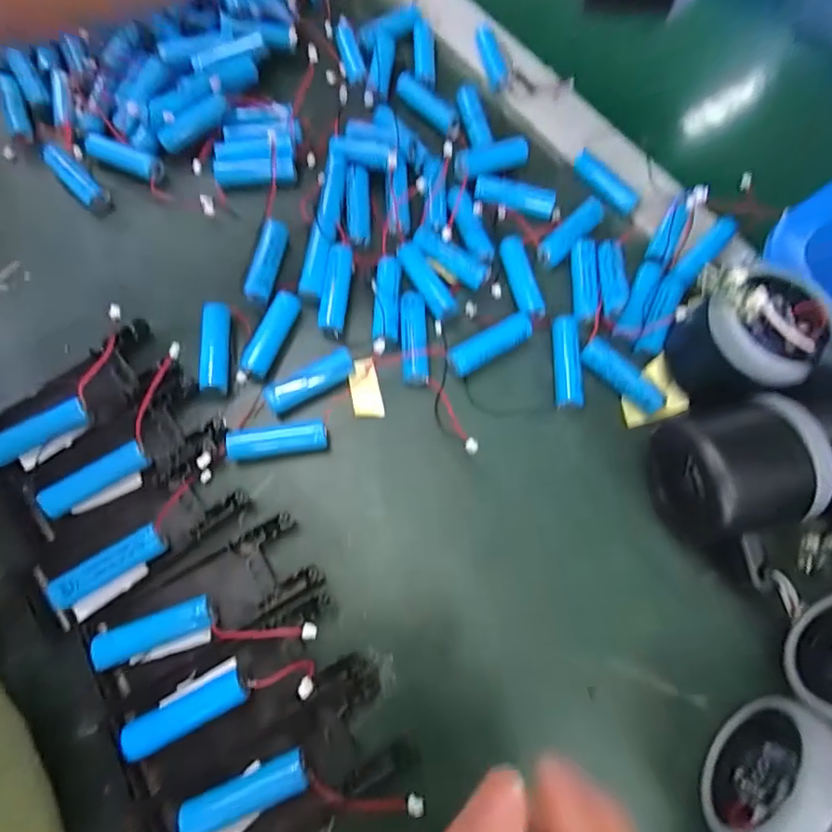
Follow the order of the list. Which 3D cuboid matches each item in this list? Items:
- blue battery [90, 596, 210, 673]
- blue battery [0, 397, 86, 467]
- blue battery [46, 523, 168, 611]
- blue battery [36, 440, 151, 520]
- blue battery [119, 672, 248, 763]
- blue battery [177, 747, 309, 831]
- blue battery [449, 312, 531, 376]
[{"bbox_3d":[-0.115,0.095,0.231,0.049,0.011,0.014,-21,71,-8],"label":"blue battery"},{"bbox_3d":[-0.189,0.008,0.259,0.049,0.013,0.012,-31,73,-11],"label":"blue battery"},{"bbox_3d":[-0.140,0.069,0.240,0.050,0.016,0.012,-33,73,-12],"label":"blue battery"},{"bbox_3d":[-0.156,0.031,0.254,0.050,0.013,0.011,-33,73,-12],"label":"blue battery"},{"bbox_3d":[-0.096,0.125,0.219,0.050,0.012,0.014,-24,71,-9],"label":"blue battery"},{"bbox_3d":[-0.068,0.152,0.211,0.049,0.013,0.015,-22,71,-8],"label":"blue battery"},{"bbox_3d":[0.041,-0.040,0.287,0.051,0.010,0.013,-28,72,-10],"label":"blue battery"}]

